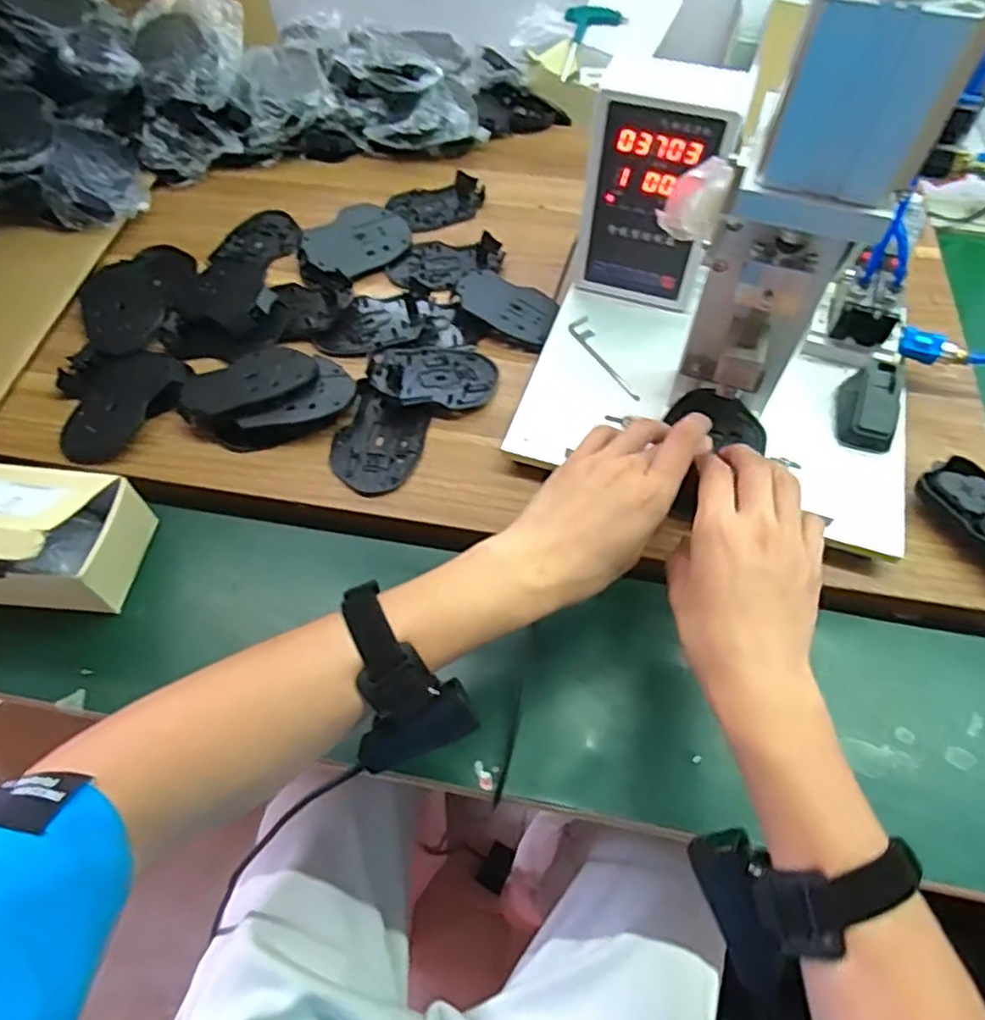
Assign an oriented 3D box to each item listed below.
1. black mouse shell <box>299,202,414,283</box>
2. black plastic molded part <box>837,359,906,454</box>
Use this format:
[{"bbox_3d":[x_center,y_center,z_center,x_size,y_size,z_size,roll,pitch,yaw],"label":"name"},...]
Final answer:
[{"bbox_3d":[-0.137,-0.275,0.690,0.074,0.015,0.110,43,62,8],"label":"black mouse shell"},{"bbox_3d":[0.297,-0.083,0.528,0.040,0.036,0.063,17,60,10],"label":"black plastic molded part"}]

